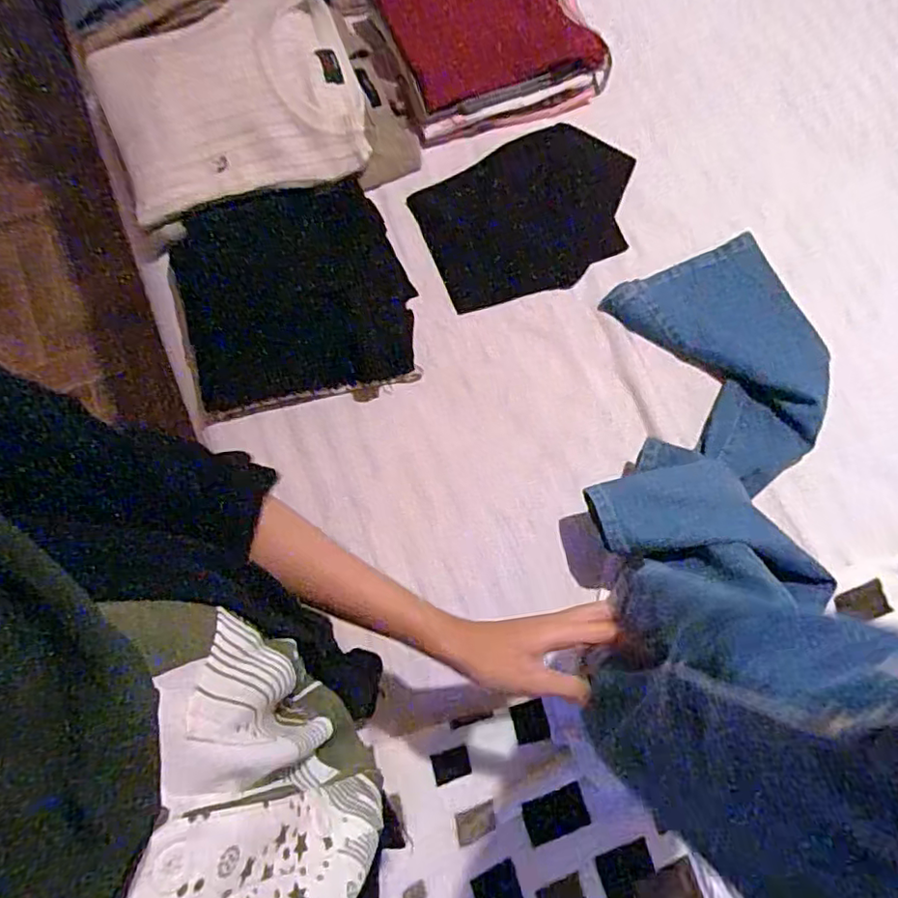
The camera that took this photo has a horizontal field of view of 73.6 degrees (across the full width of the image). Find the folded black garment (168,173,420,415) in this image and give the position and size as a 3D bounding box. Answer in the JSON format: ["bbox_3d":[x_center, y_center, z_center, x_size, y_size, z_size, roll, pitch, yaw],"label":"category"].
[{"bbox_3d":[-0.178,-0.176,0.677,0.251,0.042,0.232,-13,74,-5],"label":"folded black garment"}]

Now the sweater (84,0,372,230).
[{"bbox_3d":[-0.248,-0.404,0.686,0.271,0.056,0.237,-19,74,-7],"label":"sweater"}]

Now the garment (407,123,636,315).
[{"bbox_3d":[0.101,-0.278,0.723,0.255,0.019,0.179,-24,84,0],"label":"garment"}]

